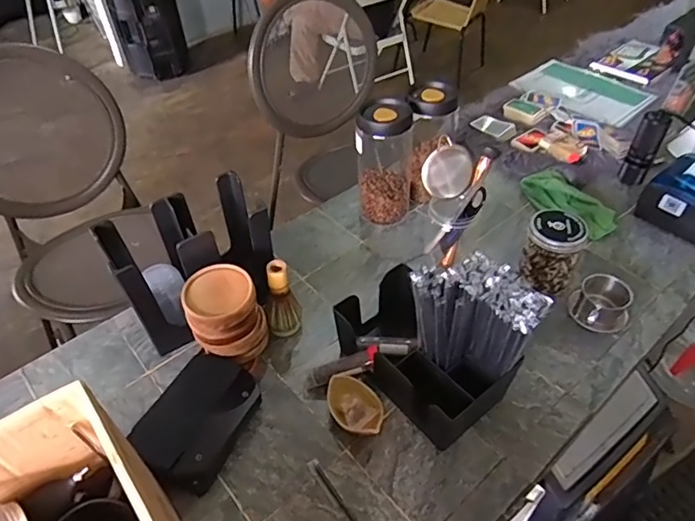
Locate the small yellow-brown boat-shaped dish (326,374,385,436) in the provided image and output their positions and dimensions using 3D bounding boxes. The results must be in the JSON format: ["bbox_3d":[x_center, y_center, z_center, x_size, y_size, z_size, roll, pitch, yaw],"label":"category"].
[{"bbox_3d":[0.010,0.206,0.705,0.066,0.039,0.105,-24,49,-20],"label":"small yellow-brown boat-shaped dish"}]

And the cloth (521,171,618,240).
[{"bbox_3d":[0.444,-0.118,1.011,0.094,0.032,0.197,-20,48,-17],"label":"cloth"}]

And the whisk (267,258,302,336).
[{"bbox_3d":[-0.102,0.066,0.789,0.054,0.139,0.049,-14,47,-11],"label":"whisk"}]

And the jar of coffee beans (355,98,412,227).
[{"bbox_3d":[0.070,-0.187,0.964,0.103,0.214,0.110,-1,45,1],"label":"jar of coffee beans"}]

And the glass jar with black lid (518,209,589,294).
[{"bbox_3d":[0.335,-0.015,0.831,0.084,0.105,0.089,-1,45,1],"label":"glass jar with black lid"}]

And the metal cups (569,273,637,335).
[{"bbox_3d":[0.411,0.072,0.822,0.088,0.059,0.087,-26,50,-22],"label":"metal cups"}]

